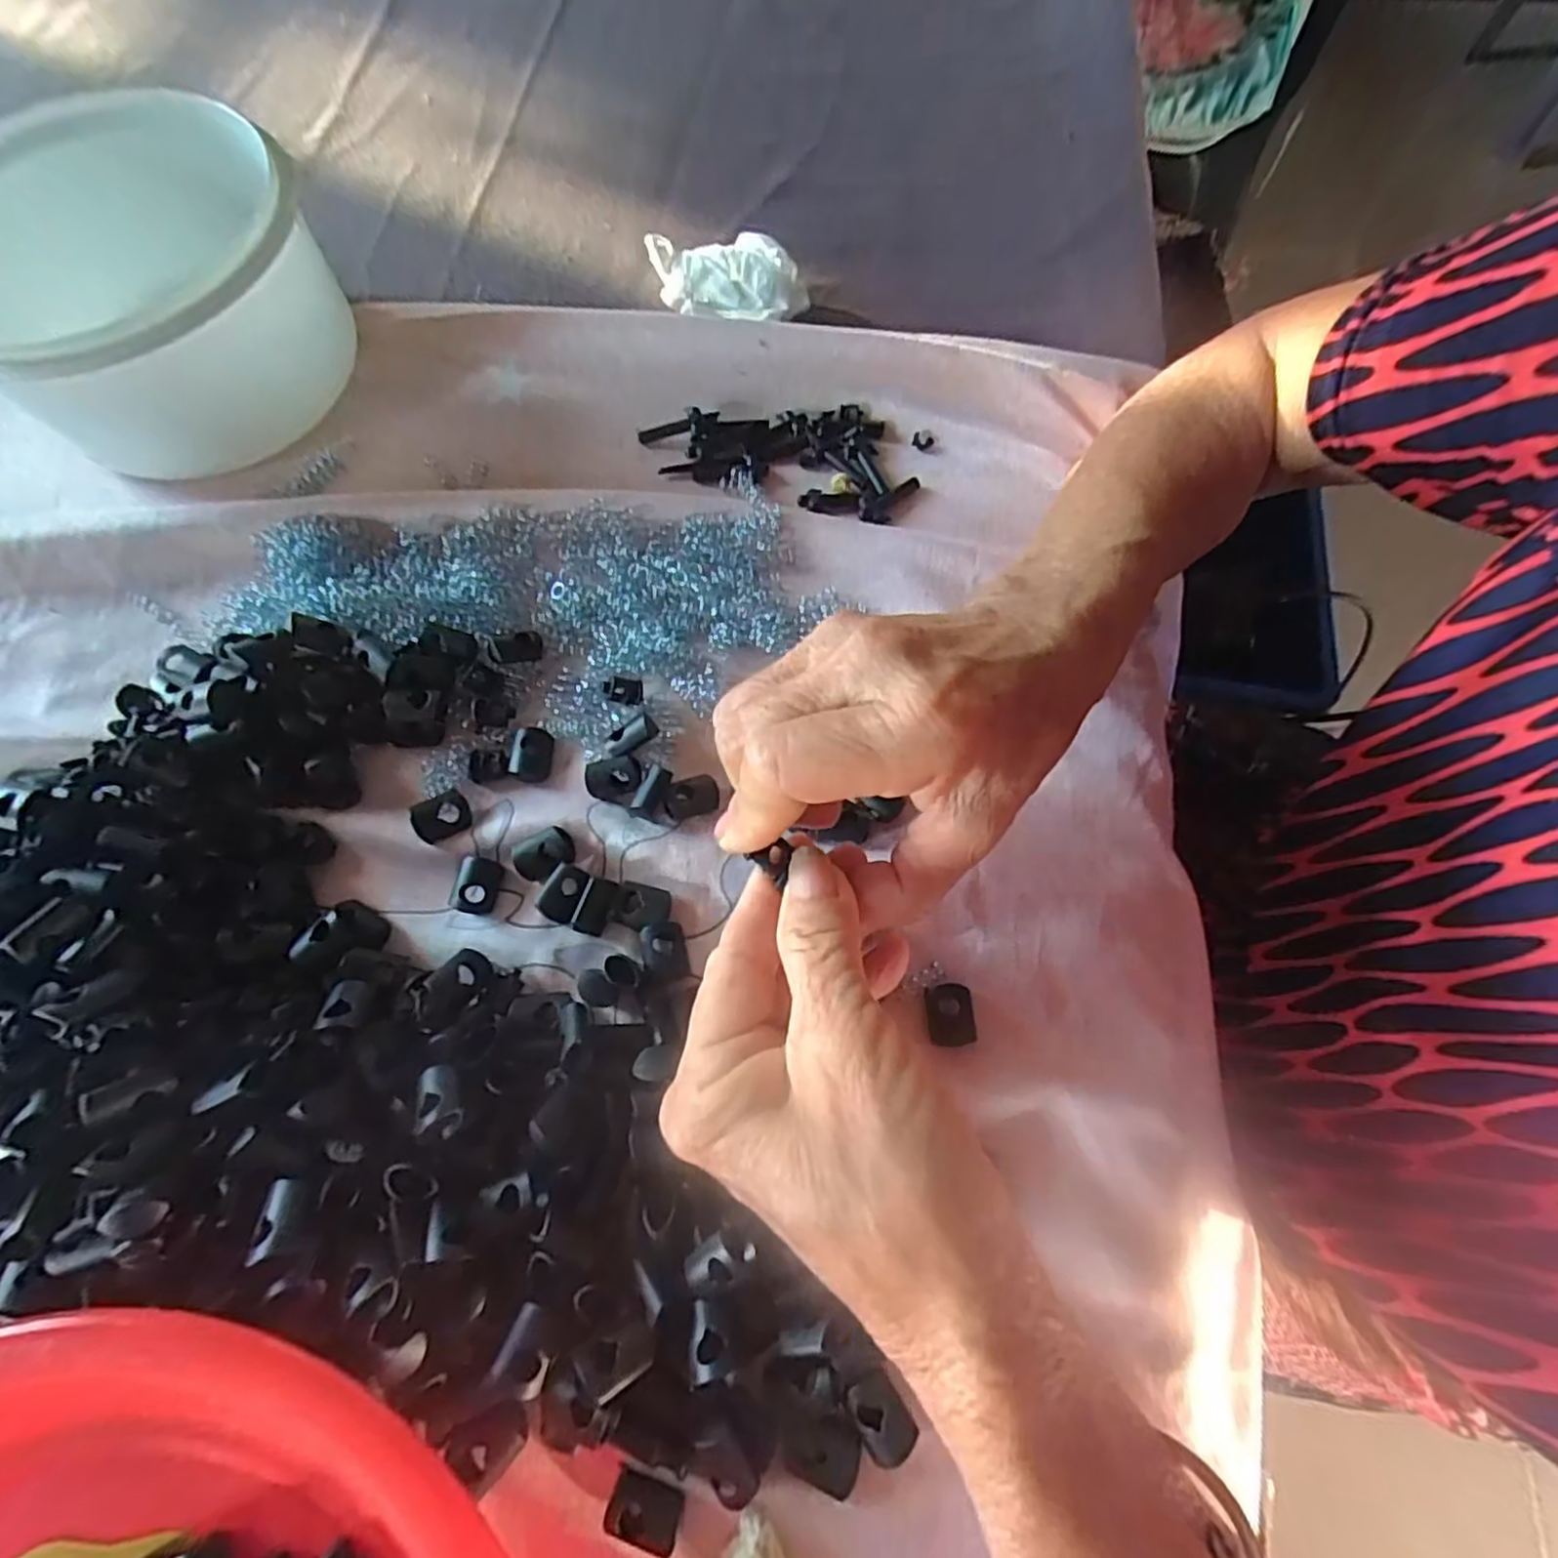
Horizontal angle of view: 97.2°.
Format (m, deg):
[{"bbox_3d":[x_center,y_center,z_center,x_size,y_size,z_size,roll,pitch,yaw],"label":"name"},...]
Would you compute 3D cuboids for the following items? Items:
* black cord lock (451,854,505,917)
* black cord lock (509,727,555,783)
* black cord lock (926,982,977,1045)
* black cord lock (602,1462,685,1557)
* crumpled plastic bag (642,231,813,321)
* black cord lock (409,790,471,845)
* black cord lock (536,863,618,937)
[{"bbox_3d":[-0.110,0.038,0.249,0.014,0.008,0.020,9,69,4],"label":"black cord lock"},{"bbox_3d":[-0.097,-0.011,0.267,0.015,0.006,0.021,6,69,3],"label":"black cord lock"},{"bbox_3d":[0.058,0.079,0.232,0.016,0.004,0.020,-1,68,0],"label":"black cord lock"},{"bbox_3d":[-0.036,0.198,0.185,0.020,0.006,0.014,19,70,8],"label":"black cord lock"},{"bbox_3d":[-0.027,-0.253,0.350,0.081,0.023,0.037,7,69,3],"label":"crumpled plastic bag"},{"bbox_3d":[-0.126,0.014,0.255,0.018,0.011,0.015,-28,71,-10],"label":"black cord lock"},{"bbox_3d":[-0.071,0.043,0.245,0.023,0.008,0.020,21,70,9],"label":"black cord lock"}]

